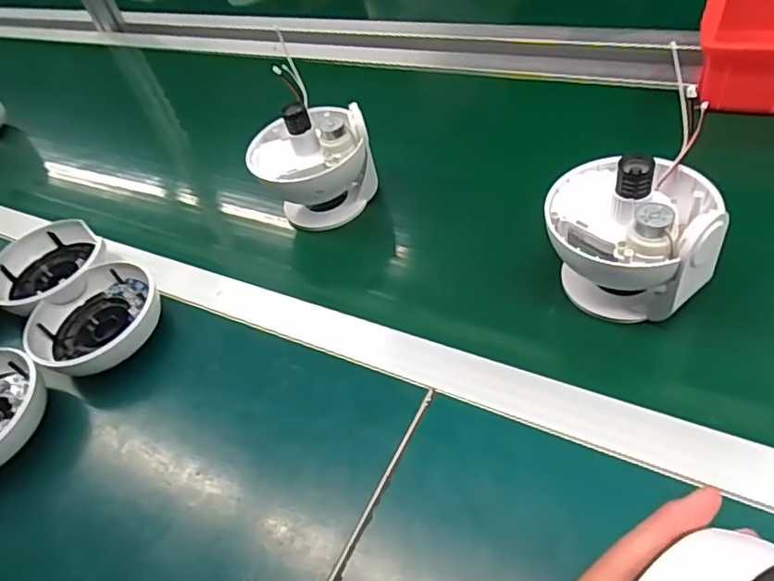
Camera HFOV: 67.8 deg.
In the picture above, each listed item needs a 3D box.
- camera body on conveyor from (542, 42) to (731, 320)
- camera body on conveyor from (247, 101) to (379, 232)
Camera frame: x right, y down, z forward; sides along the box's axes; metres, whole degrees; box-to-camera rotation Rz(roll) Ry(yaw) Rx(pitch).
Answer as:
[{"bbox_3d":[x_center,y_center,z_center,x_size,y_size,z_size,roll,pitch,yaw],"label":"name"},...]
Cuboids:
[{"bbox_3d":[0.183,-0.048,0.437,0.118,0.125,0.121,-9,47,9],"label":"camera body on conveyor"},{"bbox_3d":[-0.080,-0.130,0.590,0.108,0.113,0.114,0,55,0],"label":"camera body on conveyor"}]

